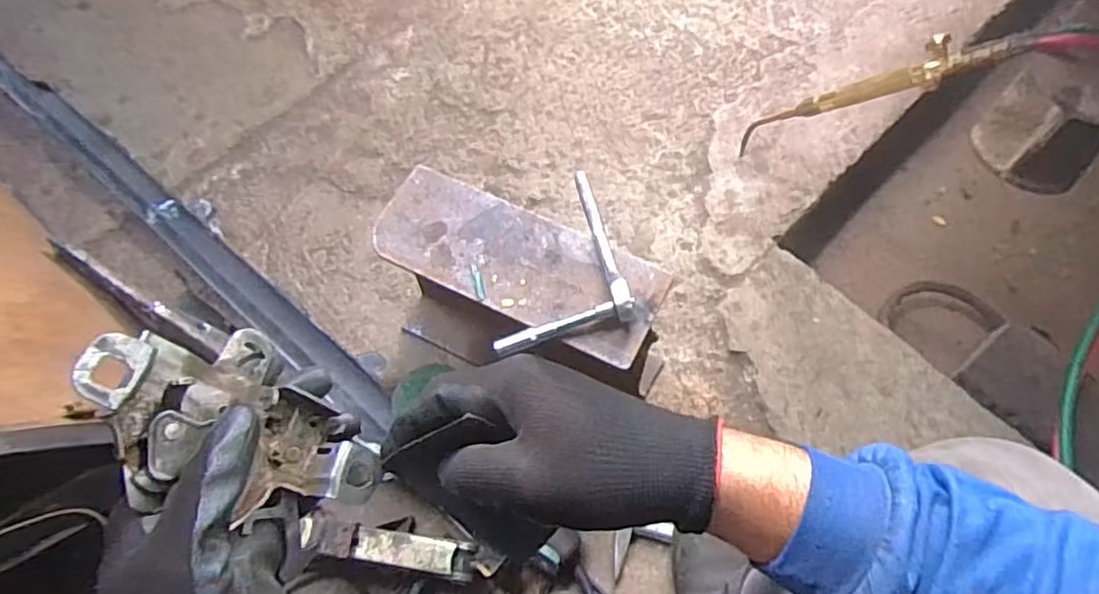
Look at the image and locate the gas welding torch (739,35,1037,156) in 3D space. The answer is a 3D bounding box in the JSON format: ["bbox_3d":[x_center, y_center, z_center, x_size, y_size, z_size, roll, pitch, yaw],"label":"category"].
[{"bbox_3d":[0.402,-0.269,0.857,0.050,0.411,0.045,44,68,-22],"label":"gas welding torch"}]

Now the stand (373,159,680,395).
[{"bbox_3d":[-0.031,0.011,0.816,0.331,0.252,0.128,24,68,12],"label":"stand"}]

